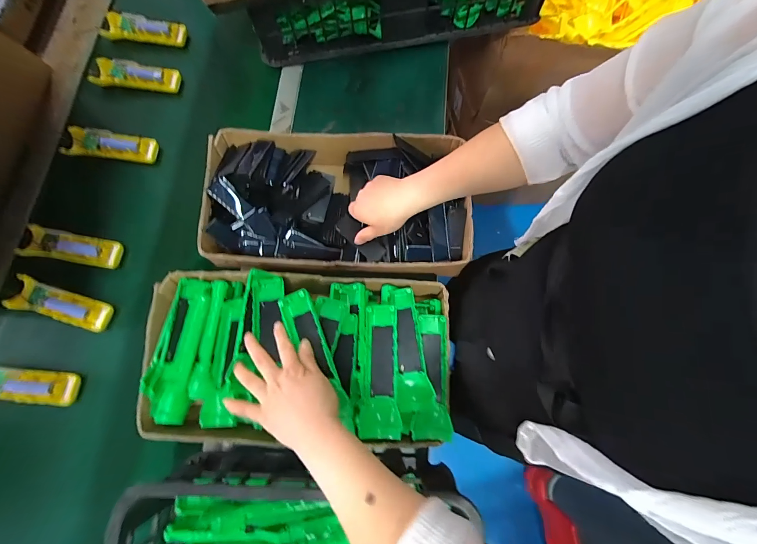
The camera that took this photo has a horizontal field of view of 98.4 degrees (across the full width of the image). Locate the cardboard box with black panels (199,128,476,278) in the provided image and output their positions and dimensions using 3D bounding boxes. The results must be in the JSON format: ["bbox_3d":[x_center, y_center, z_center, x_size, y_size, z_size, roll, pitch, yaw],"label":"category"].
[{"bbox_3d":[-0.068,-0.113,0.555,0.415,0.098,0.235,2,75,-1],"label":"cardboard box with black panels"}]

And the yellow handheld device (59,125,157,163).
[{"bbox_3d":[-0.505,-0.238,0.623,0.170,0.032,0.055,7,75,1],"label":"yellow handheld device"}]

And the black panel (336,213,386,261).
[{"bbox_3d":[-0.029,-0.053,0.523,0.090,0.008,0.030,43,96,9],"label":"black panel"}]

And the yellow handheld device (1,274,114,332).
[{"bbox_3d":[-0.527,0.056,0.544,0.163,0.032,0.052,18,76,4],"label":"yellow handheld device"}]

